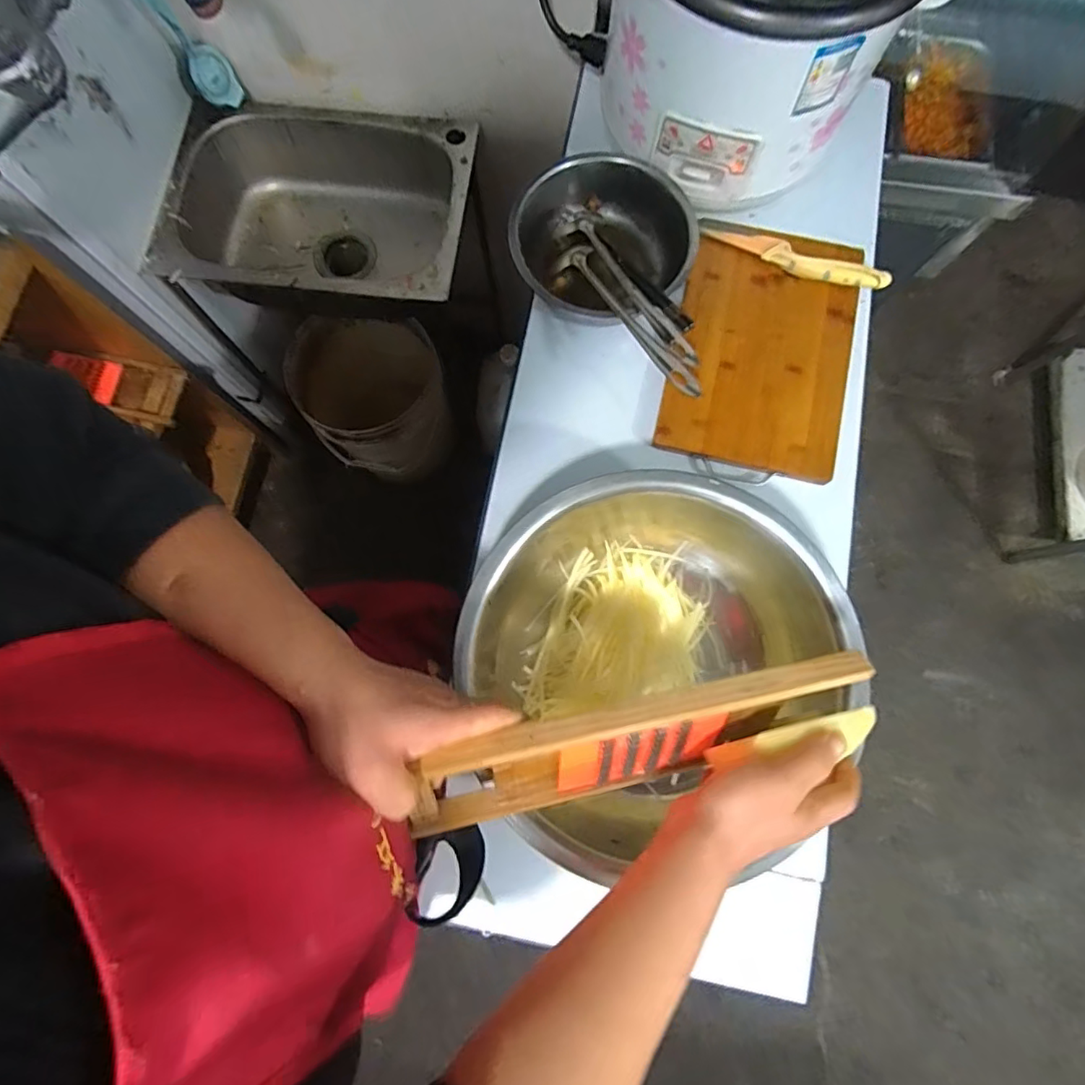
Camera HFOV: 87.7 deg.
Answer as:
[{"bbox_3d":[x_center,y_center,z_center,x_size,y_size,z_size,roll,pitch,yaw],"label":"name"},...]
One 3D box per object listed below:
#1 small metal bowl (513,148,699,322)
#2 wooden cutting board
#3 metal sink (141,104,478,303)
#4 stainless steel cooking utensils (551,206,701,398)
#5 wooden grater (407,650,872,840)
[{"bbox_3d":[0.069,-0.342,0.653,0.201,0.101,0.179,31,81,4],"label":"small metal bowl"},{"bbox_3d":[0.259,-0.224,0.656,0.200,0.024,0.293,15,80,2],"label":"wooden cutting board"},{"bbox_3d":[-0.337,-0.512,0.928,0.432,0.179,0.327,7,80,0],"label":"metal sink"},{"bbox_3d":[0.089,-0.269,0.611,0.072,0.065,0.282,-37,82,-7],"label":"stainless steel cooking utensils"},{"bbox_3d":[0.069,0.145,0.406,0.324,0.103,0.017,-10,43,-8],"label":"wooden grater"}]

